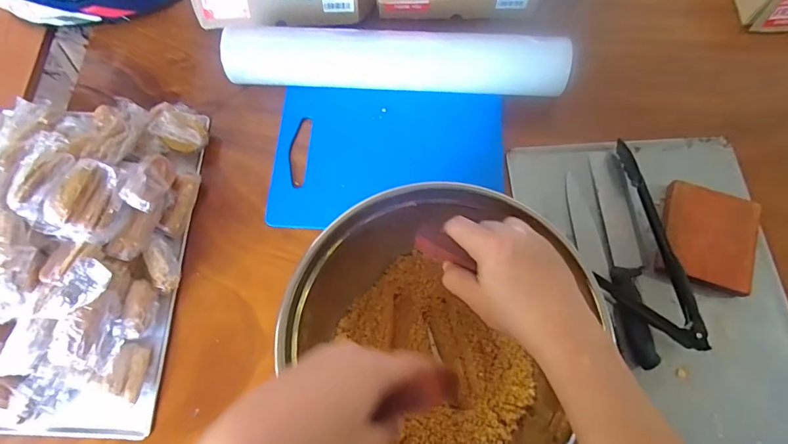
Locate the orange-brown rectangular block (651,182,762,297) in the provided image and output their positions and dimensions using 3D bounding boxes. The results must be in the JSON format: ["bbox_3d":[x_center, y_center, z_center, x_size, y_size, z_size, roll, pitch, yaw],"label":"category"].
[{"bbox_3d":[0.426,0.020,0.564,0.117,0.024,0.131,18,71,7],"label":"orange-brown rectangular block"}]

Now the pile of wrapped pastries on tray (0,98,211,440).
[{"bbox_3d":[-0.434,0.030,0.522,0.278,0.137,0.440,3,70,2],"label":"pile of wrapped pastries on tray"}]

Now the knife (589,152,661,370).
[{"bbox_3d":[0.311,0.038,0.568,0.044,0.026,0.296,0,70,1],"label":"knife"}]

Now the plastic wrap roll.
[{"bbox_3d":[0.003,-0.240,0.633,0.486,0.078,0.084,3,70,2],"label":"plastic wrap roll"}]

